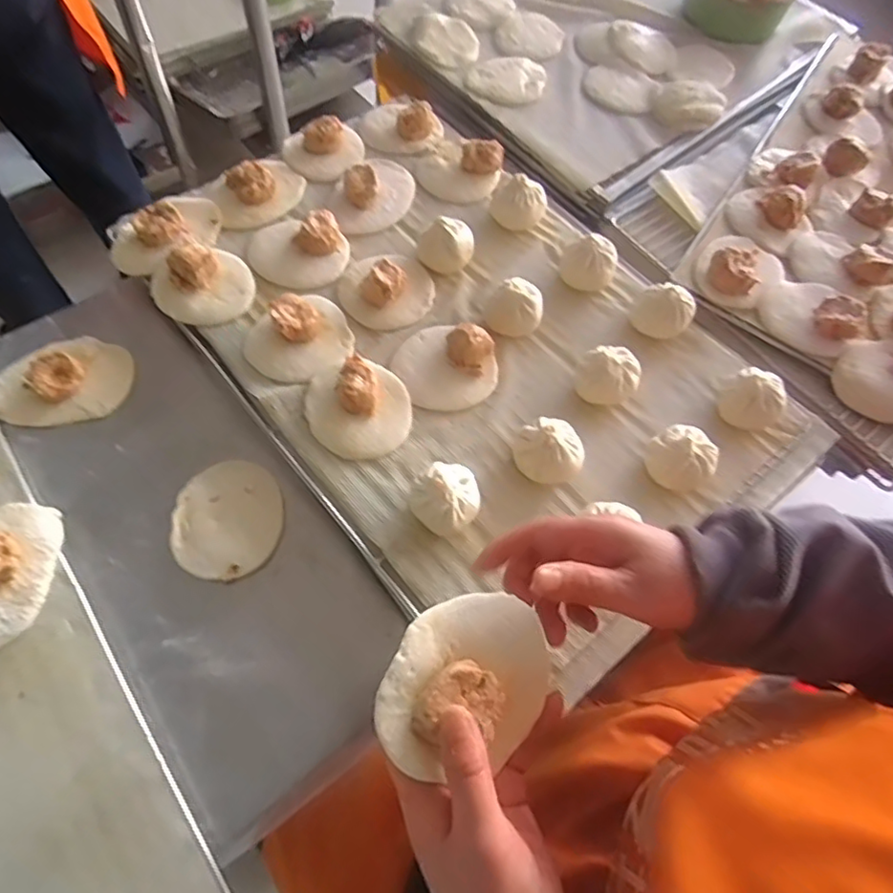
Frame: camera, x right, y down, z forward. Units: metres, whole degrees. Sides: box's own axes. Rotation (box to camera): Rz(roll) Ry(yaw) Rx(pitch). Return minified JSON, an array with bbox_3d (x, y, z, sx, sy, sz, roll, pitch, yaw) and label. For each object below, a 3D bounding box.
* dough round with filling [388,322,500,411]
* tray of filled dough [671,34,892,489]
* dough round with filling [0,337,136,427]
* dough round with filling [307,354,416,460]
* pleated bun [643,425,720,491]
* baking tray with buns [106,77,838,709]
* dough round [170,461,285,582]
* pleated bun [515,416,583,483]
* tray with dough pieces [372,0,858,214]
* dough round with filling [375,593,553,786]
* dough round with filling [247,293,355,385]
[{"bbox_3d":[-0.001,-0.074,0.534,0.088,0.034,0.078,29,64,9],"label":"dough round with filling"},{"bbox_3d":[0.535,-0.264,0.671,0.407,0.046,0.590,39,66,13],"label":"tray of filled dough"},{"bbox_3d":[-0.346,-0.064,0.538,0.112,0.036,0.081,-14,66,-13],"label":"dough round with filling"},{"bbox_3d":[-0.074,-0.036,0.511,0.085,0.032,0.086,2,63,-5],"label":"dough round with filling"},{"bbox_3d":[0.196,0.008,0.506,0.052,0.042,0.050,1,63,-3],"label":"pleated bun"},{"bbox_3d":[0.014,-0.126,0.564,0.416,0.044,0.609,-37,71,-20],"label":"baking tray with buns"},{"bbox_3d":[-0.182,0.060,0.505,0.084,0.010,0.101,5,63,-4],"label":"dough round"},{"bbox_3d":[0.084,0.003,0.499,0.056,0.040,0.052,2,63,-5],"label":"pleated bun"},{"bbox_3d":[0.235,-0.572,0.809,0.552,0.036,0.384,-39,73,-22],"label":"tray with dough pieces"},{"bbox_3d":[0.010,0.121,0.314,0.075,0.022,0.098,38,67,15],"label":"dough round with filling"},{"bbox_3d":[-0.132,-0.099,0.540,0.092,0.033,0.081,-22,68,-16],"label":"dough round with filling"}]

